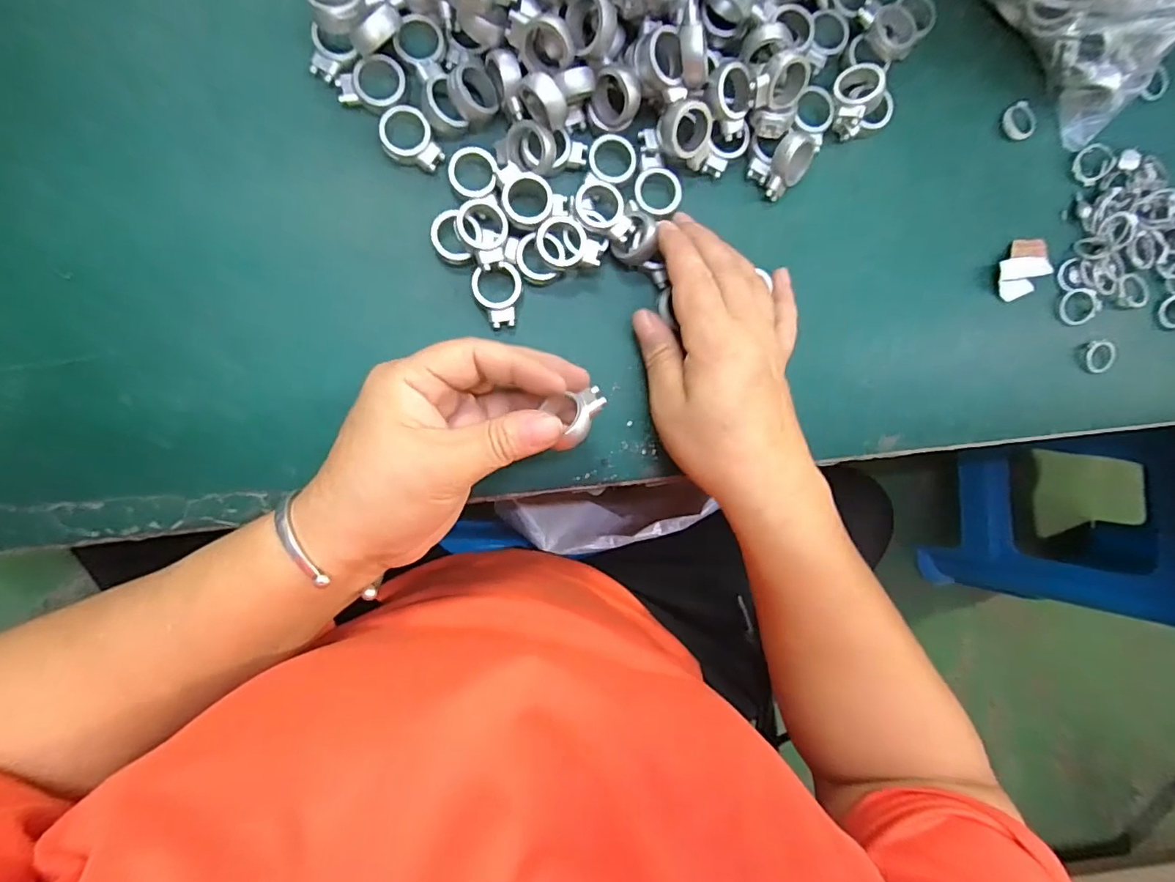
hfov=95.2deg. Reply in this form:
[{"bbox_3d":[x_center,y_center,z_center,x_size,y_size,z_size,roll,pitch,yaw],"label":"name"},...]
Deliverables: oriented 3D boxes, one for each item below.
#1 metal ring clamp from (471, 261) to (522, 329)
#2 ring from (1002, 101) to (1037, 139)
[{"bbox_3d":[-0.046,-0.076,0.282,0.025,0.013,0.031,-11,93,-7],"label":"metal ring clamp"},{"bbox_3d":[0.257,-0.190,0.319,0.020,0.004,0.021,0,92,-8],"label":"ring"}]

